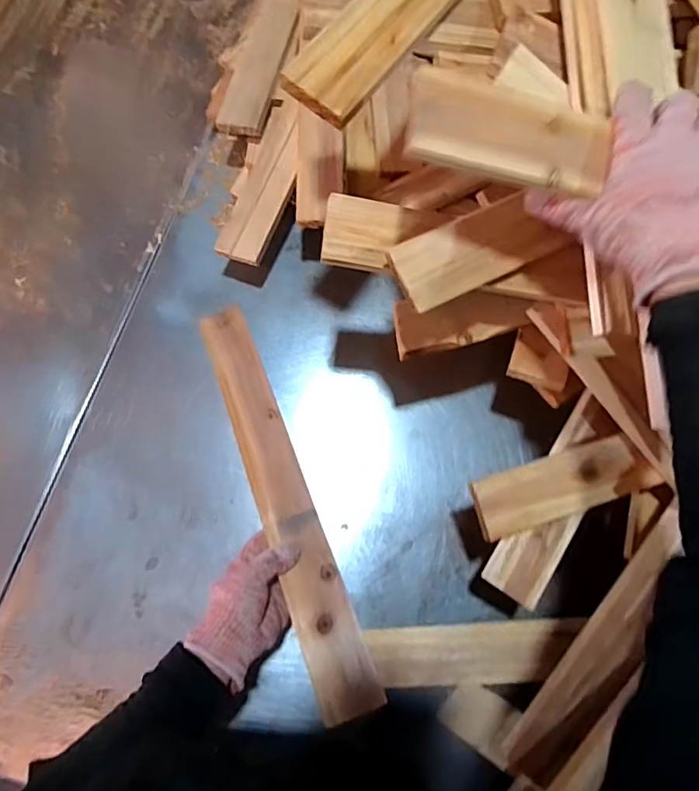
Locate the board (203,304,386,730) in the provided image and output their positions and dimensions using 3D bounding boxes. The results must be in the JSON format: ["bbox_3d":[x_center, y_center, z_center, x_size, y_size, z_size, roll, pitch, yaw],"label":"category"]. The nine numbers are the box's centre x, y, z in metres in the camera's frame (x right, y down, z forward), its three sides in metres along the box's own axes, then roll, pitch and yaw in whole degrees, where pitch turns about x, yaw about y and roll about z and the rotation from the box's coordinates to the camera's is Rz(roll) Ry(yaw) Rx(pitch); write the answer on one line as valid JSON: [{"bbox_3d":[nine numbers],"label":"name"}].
[{"bbox_3d":[-0.082,0.086,0.564,0.058,0.011,0.483,-16,60,-15],"label":"board"}]

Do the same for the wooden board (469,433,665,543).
[{"bbox_3d":[0.212,0.089,0.508,0.185,0.016,0.062,-17,90,-8],"label":"wooden board"}]

